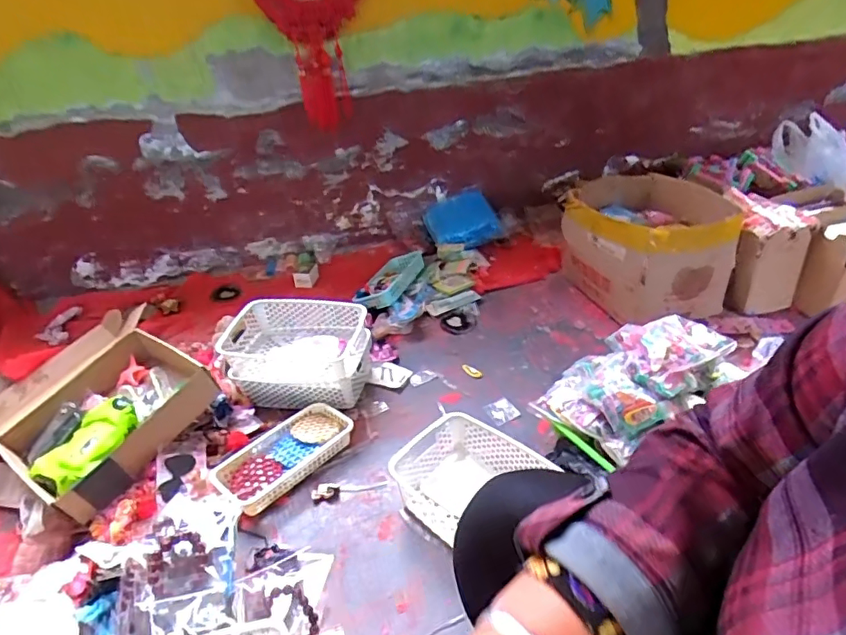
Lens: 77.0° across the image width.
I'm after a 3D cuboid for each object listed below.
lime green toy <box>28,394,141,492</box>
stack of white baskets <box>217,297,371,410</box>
[{"bbox_3d":[-0.616,0.229,0.991,0.137,0.037,0.202,11,36,23],"label":"lime green toy"},{"bbox_3d":[-0.288,0.080,1.208,0.323,0.170,0.215,5,34,15],"label":"stack of white baskets"}]

